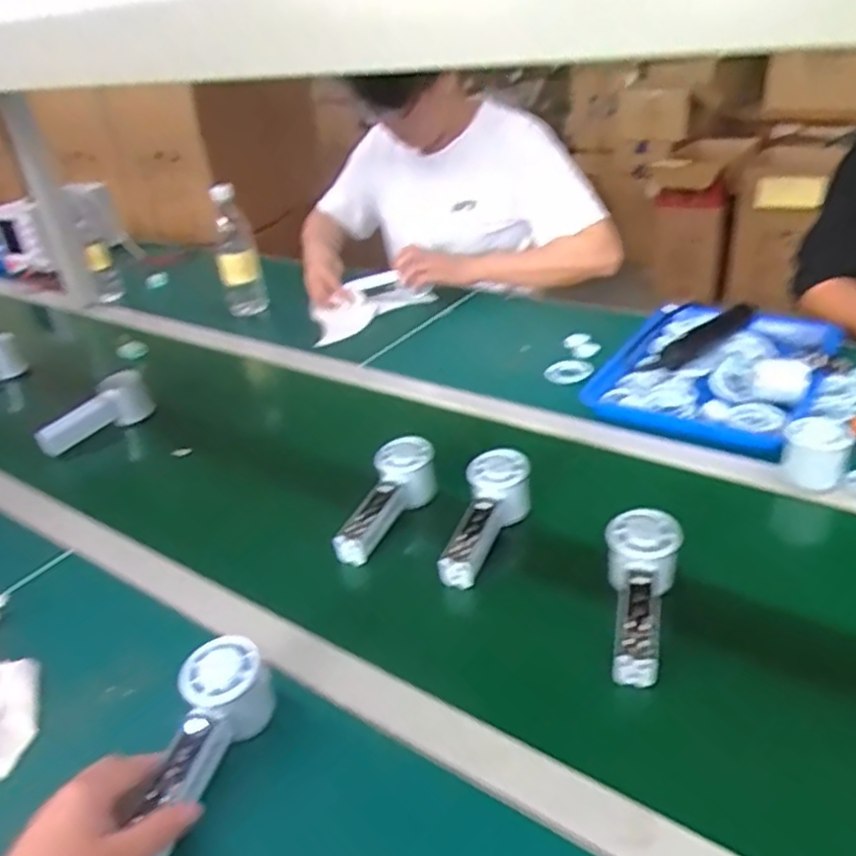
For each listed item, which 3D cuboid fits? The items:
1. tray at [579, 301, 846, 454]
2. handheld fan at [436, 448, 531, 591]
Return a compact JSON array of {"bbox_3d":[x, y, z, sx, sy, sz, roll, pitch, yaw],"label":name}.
[{"bbox_3d":[0.392,-0.091,0.948,0.268,0.049,0.350,17,40,32],"label":"tray"},{"bbox_3d":[0.054,0.091,0.718,0.059,0.056,0.155,12,52,26],"label":"handheld fan"}]

